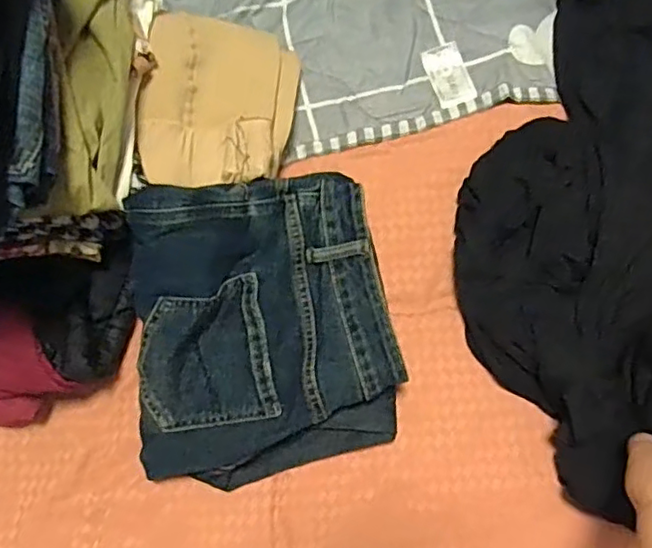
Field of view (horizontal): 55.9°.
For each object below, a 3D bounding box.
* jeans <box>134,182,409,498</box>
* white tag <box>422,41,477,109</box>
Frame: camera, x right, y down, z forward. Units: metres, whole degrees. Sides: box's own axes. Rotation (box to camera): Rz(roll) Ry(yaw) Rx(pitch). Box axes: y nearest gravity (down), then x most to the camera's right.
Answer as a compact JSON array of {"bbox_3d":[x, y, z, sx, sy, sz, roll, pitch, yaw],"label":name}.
[{"bbox_3d":[-0.058,0.049,0.553,0.236,0.114,0.262,-4,76,0],"label":"jeans"},{"bbox_3d":[0.133,-0.214,0.661,0.039,0.005,0.070,-17,76,-3],"label":"white tag"}]

